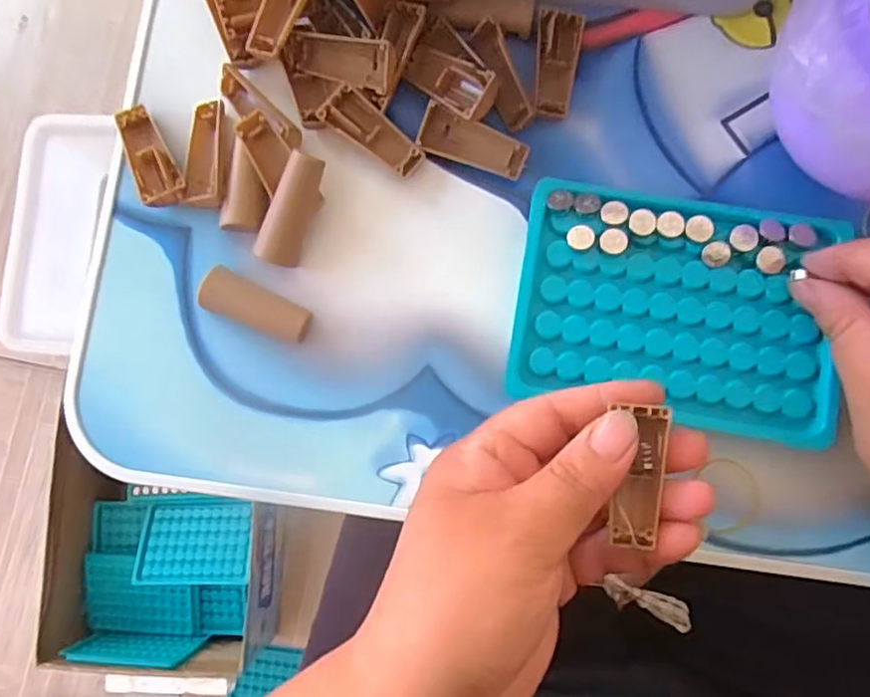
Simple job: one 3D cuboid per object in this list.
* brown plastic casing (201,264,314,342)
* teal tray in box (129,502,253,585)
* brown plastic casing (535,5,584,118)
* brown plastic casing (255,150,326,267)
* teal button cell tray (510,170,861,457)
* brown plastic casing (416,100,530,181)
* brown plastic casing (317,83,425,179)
[{"bbox_3d":[-0.080,-0.018,0.279,0.050,0.014,0.019,23,85,6],"label":"brown plastic casing"},{"bbox_3d":[-0.280,0.230,0.732,0.123,0.011,0.092,8,70,-20],"label":"teal tray in box"},{"bbox_3d":[0.056,-0.131,0.288,0.021,0.013,0.049,8,83,4],"label":"brown plastic casing"},{"bbox_3d":[-0.063,-0.061,0.274,0.018,0.008,0.049,24,104,4],"label":"brown plastic casing"},{"bbox_3d":[0.100,-0.016,0.265,0.128,0.023,0.094,10,84,4],"label":"teal button cell tray"},{"bbox_3d":[0.018,-0.095,0.285,0.050,0.008,0.020,20,84,5],"label":"brown plastic casing"},{"bbox_3d":[-0.028,-0.099,0.283,0.049,0.008,0.020,36,86,7],"label":"brown plastic casing"}]

